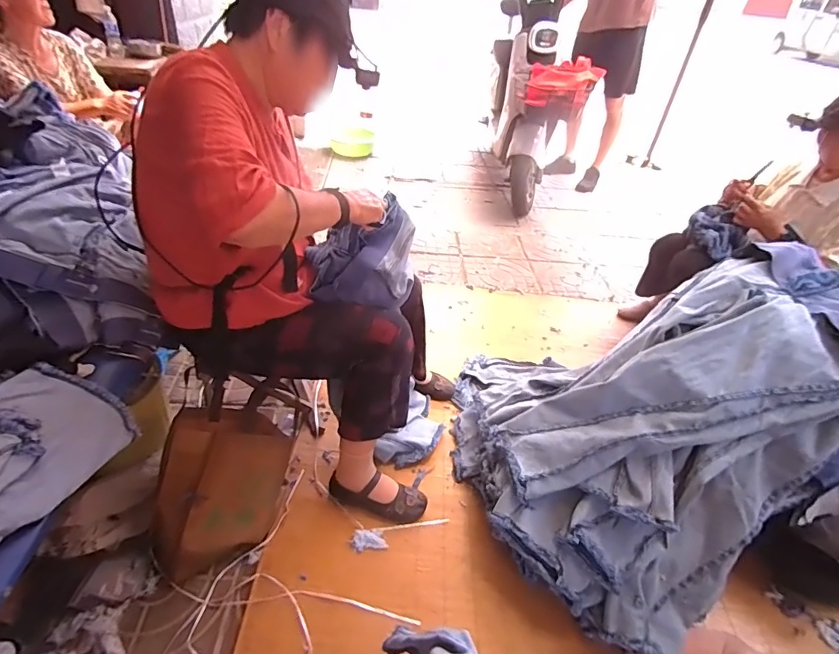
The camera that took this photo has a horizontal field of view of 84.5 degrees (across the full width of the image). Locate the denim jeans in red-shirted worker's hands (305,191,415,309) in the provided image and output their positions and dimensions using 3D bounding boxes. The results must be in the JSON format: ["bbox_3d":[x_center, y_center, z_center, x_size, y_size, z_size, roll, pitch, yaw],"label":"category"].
[{"bbox_3d":[-0.119,-0.159,0.978,0.214,0.165,0.162,5,38,-1],"label":"denim jeans in red-shirted worker's hands"}]

